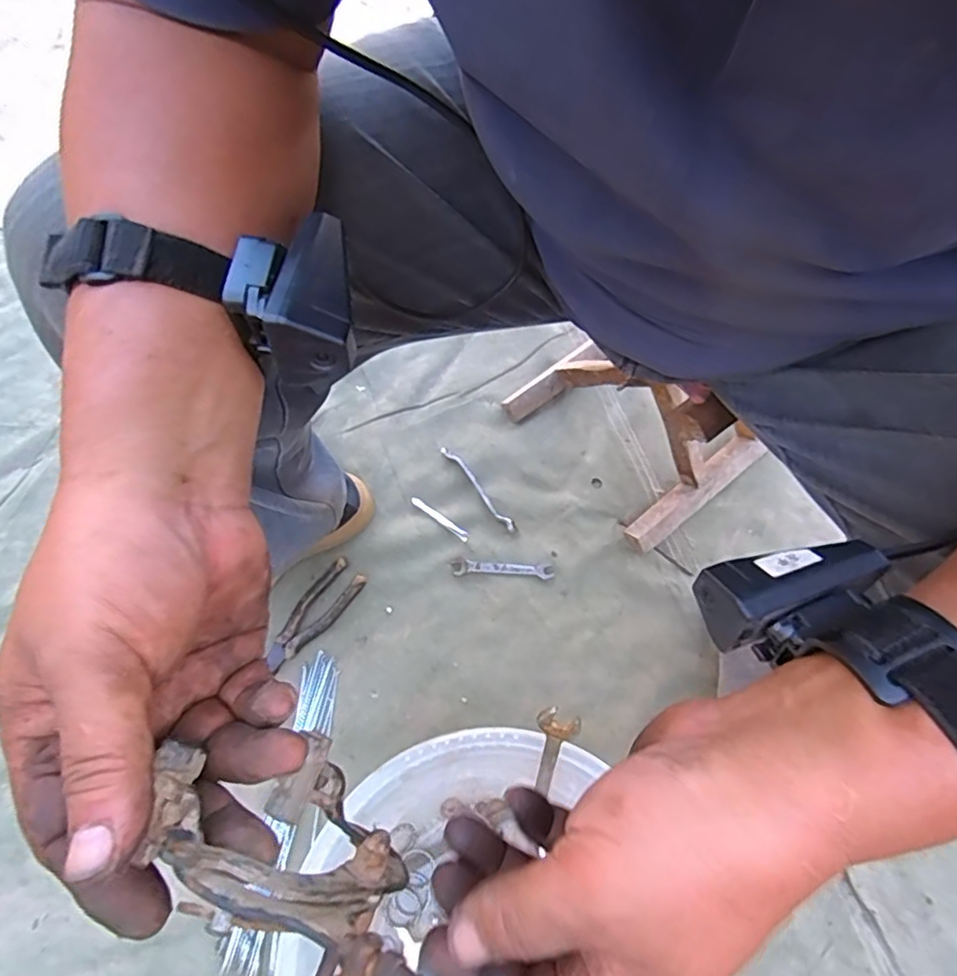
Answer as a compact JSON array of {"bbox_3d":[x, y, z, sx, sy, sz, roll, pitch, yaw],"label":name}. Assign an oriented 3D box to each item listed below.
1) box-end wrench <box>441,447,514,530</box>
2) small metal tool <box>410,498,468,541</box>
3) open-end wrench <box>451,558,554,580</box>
[{"bbox_3d":[-0.001,-0.001,0.750,0.013,0.017,0.134,-36,70,-16],"label":"box-end wrench"},{"bbox_3d":[-0.046,0.037,0.744,0.084,0.008,0.010,35,69,15],"label":"small metal tool"},{"bbox_3d":[0.028,0.094,0.716,0.115,0.006,0.020,3,65,1],"label":"open-end wrench"}]

